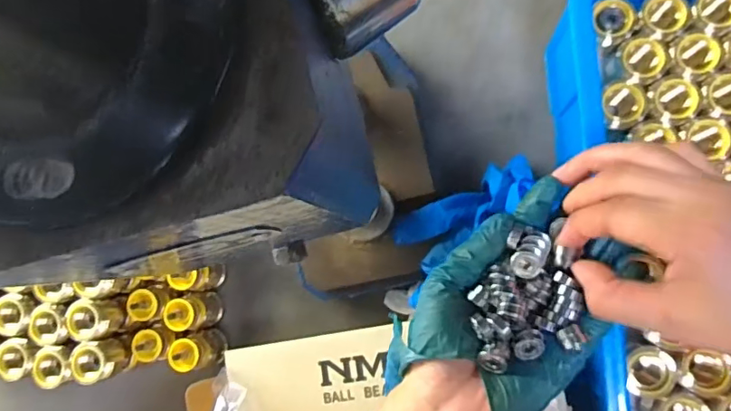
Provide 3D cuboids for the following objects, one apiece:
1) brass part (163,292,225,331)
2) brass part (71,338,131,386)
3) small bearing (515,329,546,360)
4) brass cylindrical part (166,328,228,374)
[{"bbox_3d":[-0.141,0.089,0.436,0.024,0.061,0.028,-15,83,6],"label":"brass part"},{"bbox_3d":[-0.206,0.120,0.408,0.031,0.034,0.030,-1,84,7],"label":"brass part"},{"bbox_3d":[0.086,0.072,0.271,0.015,0.008,0.014,1,85,8],"label":"small bearing"},{"bbox_3d":[-0.137,0.120,0.432,0.026,0.059,0.029,-20,82,5],"label":"brass cylindrical part"}]

